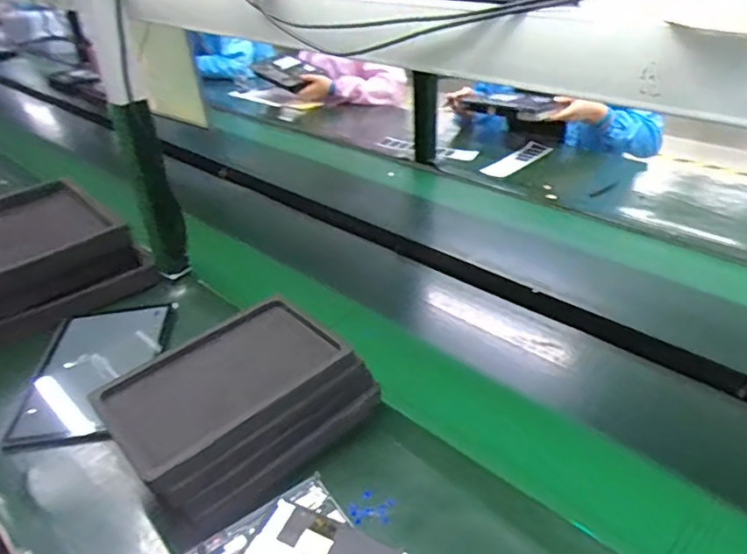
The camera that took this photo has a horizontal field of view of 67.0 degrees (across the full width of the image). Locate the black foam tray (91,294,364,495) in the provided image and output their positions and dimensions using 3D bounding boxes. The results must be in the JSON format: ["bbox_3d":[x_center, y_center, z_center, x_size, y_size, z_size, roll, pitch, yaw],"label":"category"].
[{"bbox_3d":[-0.162,0.112,0.630,0.249,0.033,0.166,-27,40,-34],"label":"black foam tray"}]

